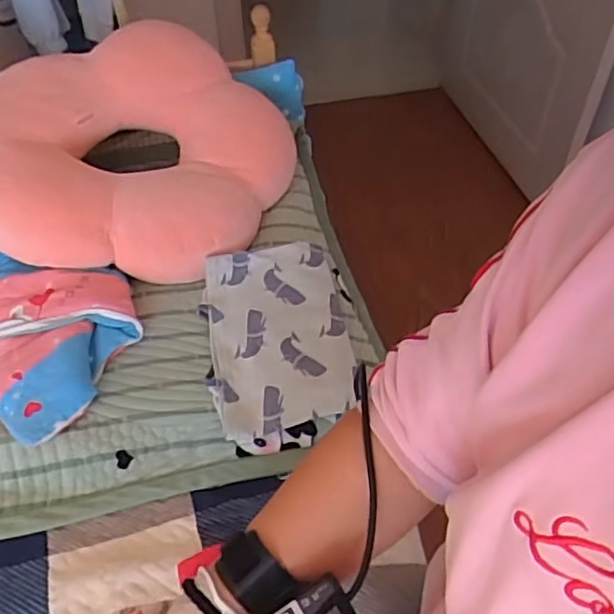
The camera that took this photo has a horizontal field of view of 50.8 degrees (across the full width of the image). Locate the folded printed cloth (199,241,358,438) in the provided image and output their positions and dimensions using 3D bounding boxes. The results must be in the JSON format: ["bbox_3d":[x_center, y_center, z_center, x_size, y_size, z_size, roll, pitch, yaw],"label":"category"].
[{"bbox_3d":[-0.043,0.034,0.960,0.212,0.037,0.325,-8,51,-4],"label":"folded printed cloth"}]

